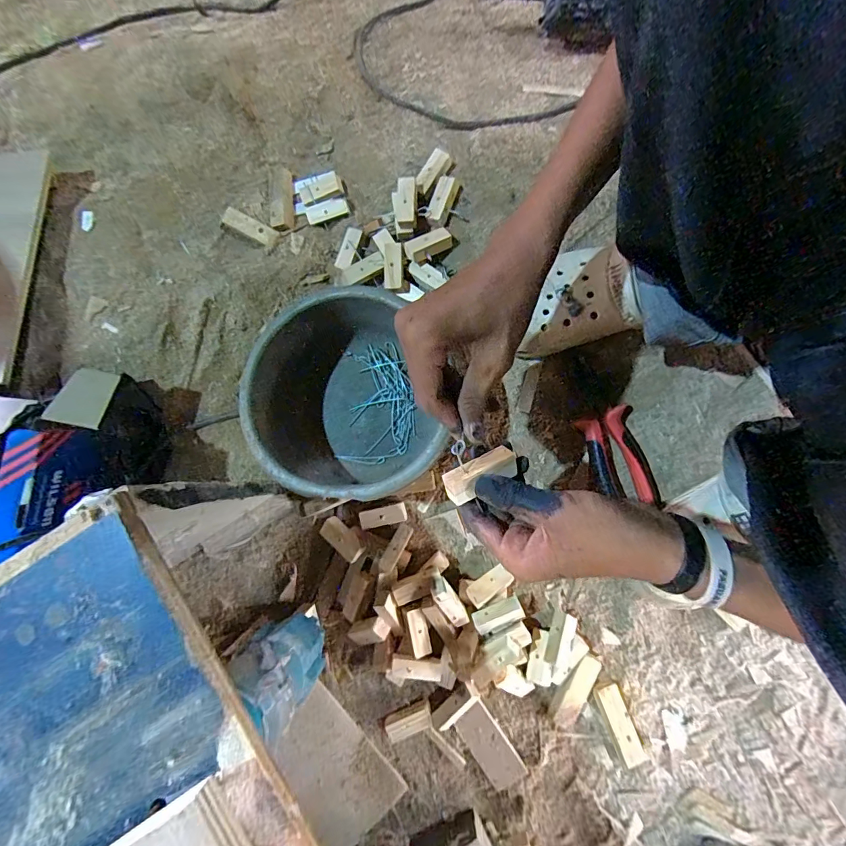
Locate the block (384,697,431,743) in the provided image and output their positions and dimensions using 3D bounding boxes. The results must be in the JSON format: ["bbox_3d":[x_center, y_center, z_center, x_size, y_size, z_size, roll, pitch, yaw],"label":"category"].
[{"bbox_3d":[-0.015,0.322,0.461,0.050,0.027,0.022,-23,80,0],"label":"block"}]

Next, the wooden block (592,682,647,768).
[{"bbox_3d":[0.204,0.311,0.442,0.027,0.010,0.079,-21,80,0],"label":"wooden block"}]

